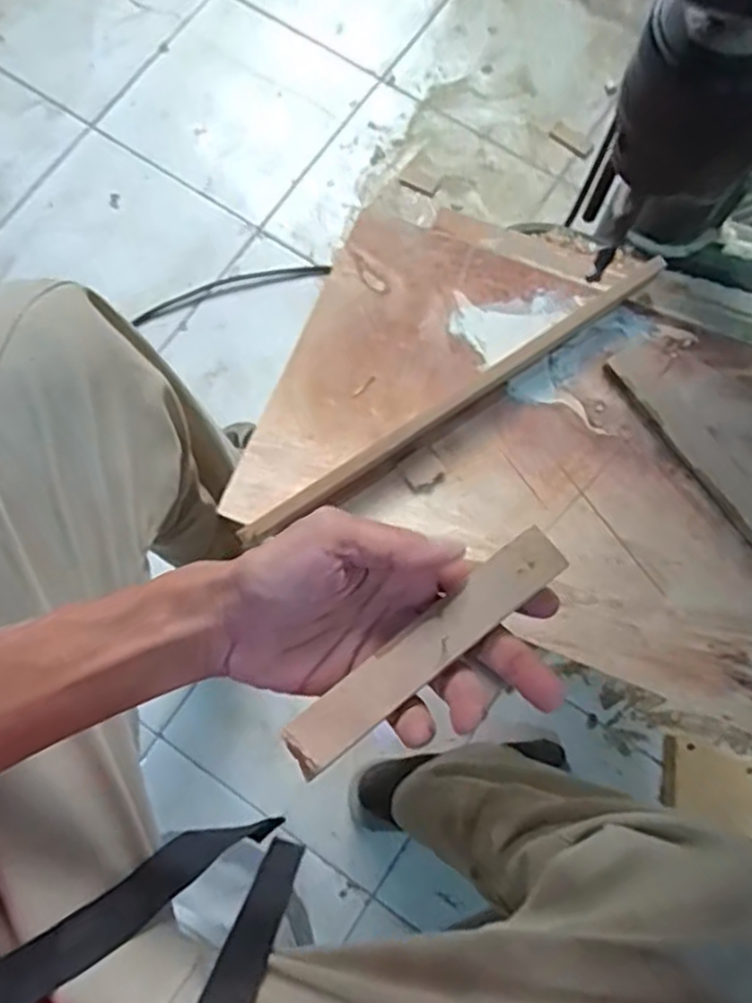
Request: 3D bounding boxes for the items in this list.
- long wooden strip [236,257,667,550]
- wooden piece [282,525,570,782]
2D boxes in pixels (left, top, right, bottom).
[{"bbox_3d":[0.056,-0.066,0.466,0.330,0.031,0.010,-34,79,-7],"label":"long wooden strip"},{"bbox_3d":[0.022,0.062,0.309,0.143,0.010,0.023,-38,79,-8],"label":"wooden piece"}]

